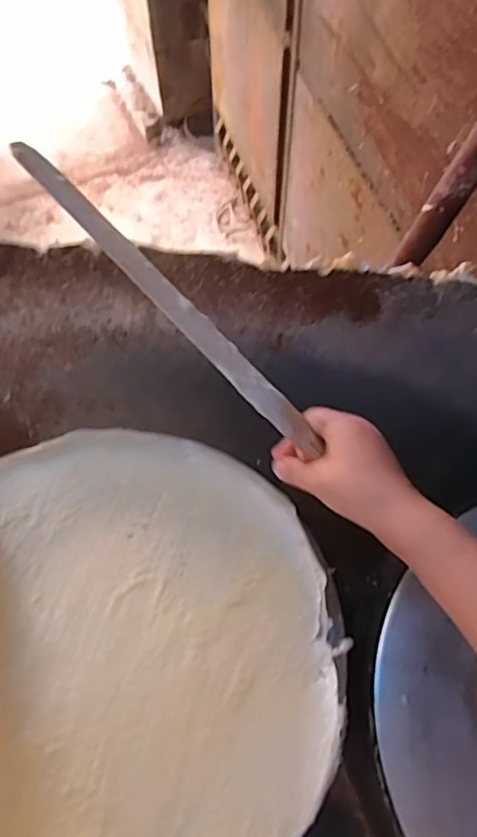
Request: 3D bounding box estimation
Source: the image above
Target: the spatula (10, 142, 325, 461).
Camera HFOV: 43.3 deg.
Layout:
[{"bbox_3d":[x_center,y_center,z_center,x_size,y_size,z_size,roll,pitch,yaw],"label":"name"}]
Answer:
[{"bbox_3d":[-0.048,-0.086,0.450,0.303,0.008,0.027,45,53,-6],"label":"spatula"}]

